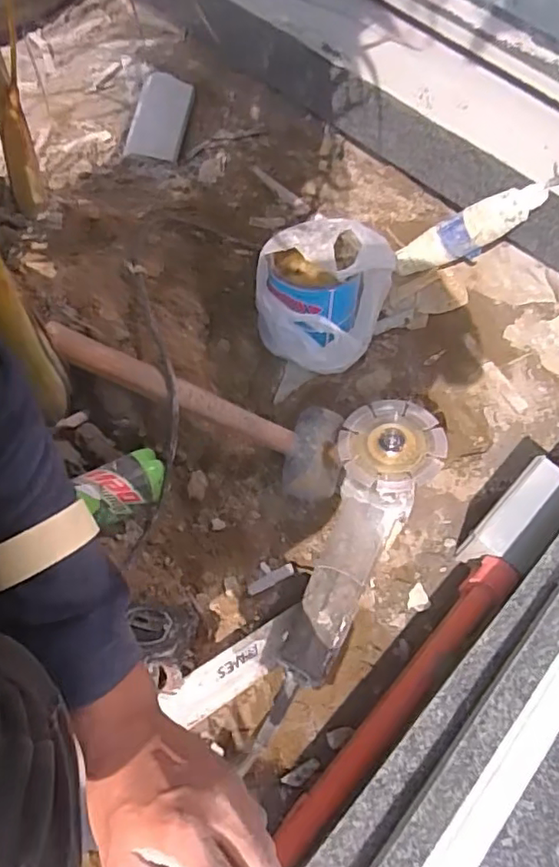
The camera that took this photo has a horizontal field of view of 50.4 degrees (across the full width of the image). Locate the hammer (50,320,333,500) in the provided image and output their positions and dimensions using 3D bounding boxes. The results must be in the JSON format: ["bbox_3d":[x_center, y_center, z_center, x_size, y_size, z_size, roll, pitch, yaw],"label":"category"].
[{"bbox_3d":[-0.087,-0.026,0.637,0.328,0.071,0.092,23,63,-12],"label":"hammer"}]

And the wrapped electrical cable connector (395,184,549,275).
[{"bbox_3d":[0.231,-0.246,0.735,0.053,0.194,0.040,30,56,-36],"label":"wrapped electrical cable connector"}]

